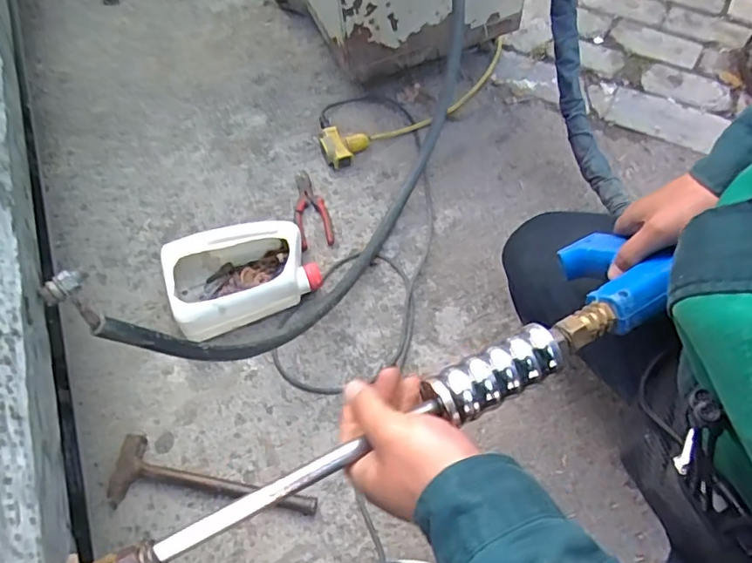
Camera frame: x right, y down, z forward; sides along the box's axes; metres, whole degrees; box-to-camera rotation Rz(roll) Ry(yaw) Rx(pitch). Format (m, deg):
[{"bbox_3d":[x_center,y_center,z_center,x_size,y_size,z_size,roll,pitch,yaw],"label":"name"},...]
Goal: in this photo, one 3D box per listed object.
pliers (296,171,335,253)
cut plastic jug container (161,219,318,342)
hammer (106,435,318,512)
[{"bbox_3d":[-0.120,-0.138,1.017,0.058,0.021,0.175,-13,61,-5],"label":"pliers"},{"bbox_3d":[-0.219,-0.016,0.912,0.225,0.092,0.163,-21,61,-9],"label":"cut plastic jug container"},{"bbox_3d":[-0.224,0.289,0.773,0.284,0.028,0.090,10,61,8],"label":"hammer"}]

